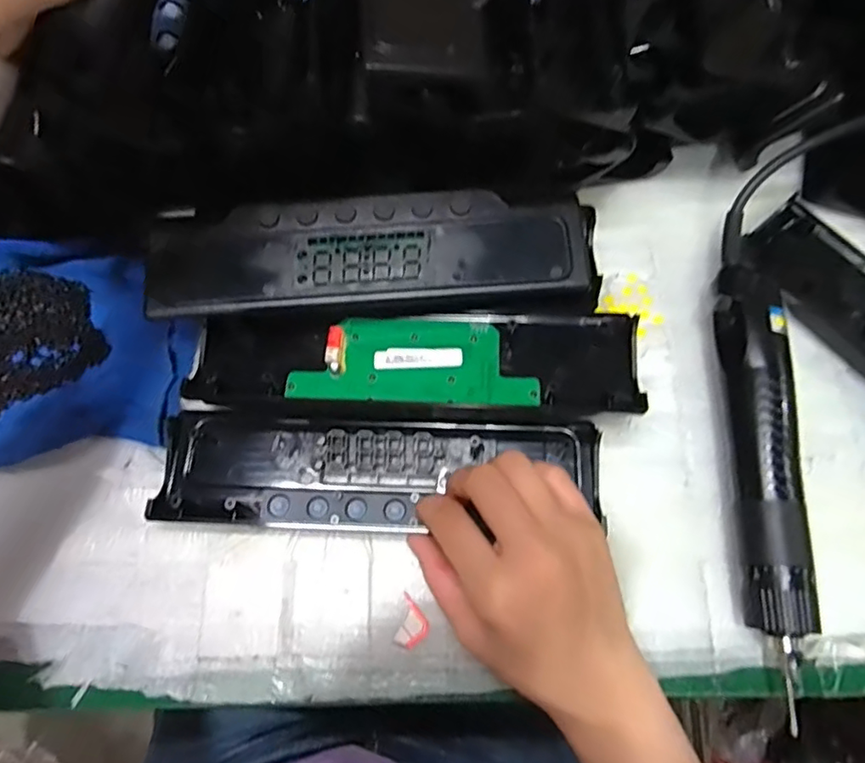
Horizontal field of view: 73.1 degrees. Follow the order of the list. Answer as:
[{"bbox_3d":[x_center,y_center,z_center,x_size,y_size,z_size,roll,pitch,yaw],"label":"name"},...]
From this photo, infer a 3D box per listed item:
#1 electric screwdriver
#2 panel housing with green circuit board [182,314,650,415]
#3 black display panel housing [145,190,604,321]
[{"bbox_3d":[0.179,0.046,0.314,0.035,0.031,0.225,1,68,3],"label":"electric screwdriver"},{"bbox_3d":[-0.010,-0.008,0.336,0.245,0.030,0.062,2,68,3],"label":"panel housing with green circuit board"},{"bbox_3d":[-0.032,-0.070,0.333,0.246,0.029,0.070,-2,68,2],"label":"black display panel housing"}]

